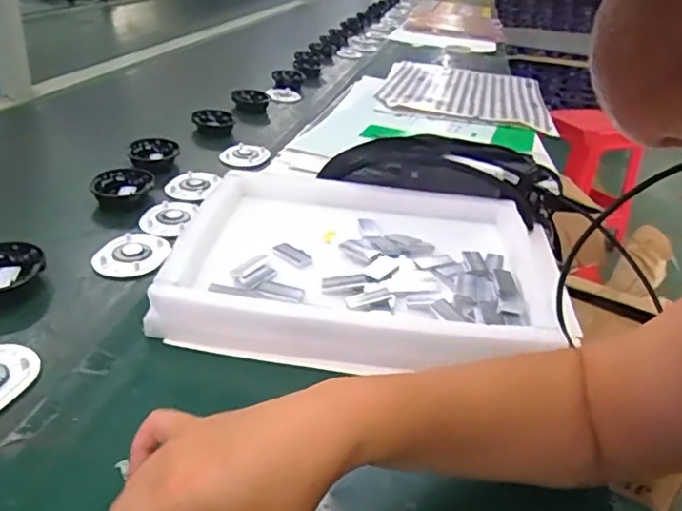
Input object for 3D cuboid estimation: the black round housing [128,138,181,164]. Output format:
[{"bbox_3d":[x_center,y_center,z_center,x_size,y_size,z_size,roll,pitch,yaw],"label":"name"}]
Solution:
[{"bbox_3d":[-0.283,-0.152,0.873,0.073,0.021,0.090,-5,32,-18],"label":"black round housing"}]

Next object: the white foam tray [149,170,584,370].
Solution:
[{"bbox_3d":[0.043,0.000,0.621,0.425,0.043,0.327,3,30,-4],"label":"white foam tray"}]

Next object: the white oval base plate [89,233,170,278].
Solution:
[{"bbox_3d":[-0.230,-0.003,0.636,0.079,0.013,0.074,-5,32,-18],"label":"white oval base plate"}]

